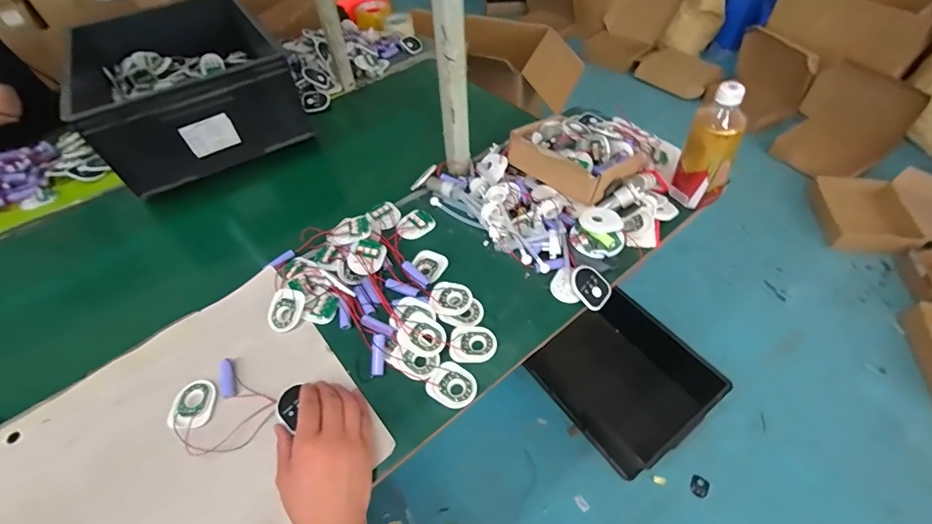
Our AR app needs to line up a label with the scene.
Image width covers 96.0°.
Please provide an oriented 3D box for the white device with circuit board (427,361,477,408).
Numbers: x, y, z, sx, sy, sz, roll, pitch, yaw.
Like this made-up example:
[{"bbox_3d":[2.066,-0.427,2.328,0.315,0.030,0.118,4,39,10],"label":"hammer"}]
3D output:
[{"bbox_3d":[-0.015,0.146,0.499,0.056,0.009,0.048,25,57,20],"label":"white device with circuit board"}]

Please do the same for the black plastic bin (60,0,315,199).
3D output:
[{"bbox_3d":[-0.581,-0.378,0.869,0.373,0.166,0.481,-29,56,-19],"label":"black plastic bin"}]

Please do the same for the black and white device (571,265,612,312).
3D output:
[{"bbox_3d":[0.168,0.033,0.562,0.047,0.010,0.057,-38,91,-20],"label":"black and white device"}]

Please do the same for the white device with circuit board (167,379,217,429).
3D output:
[{"bbox_3d":[-0.328,0.172,0.508,0.047,0.010,0.057,-1,52,1],"label":"white device with circuit board"}]

